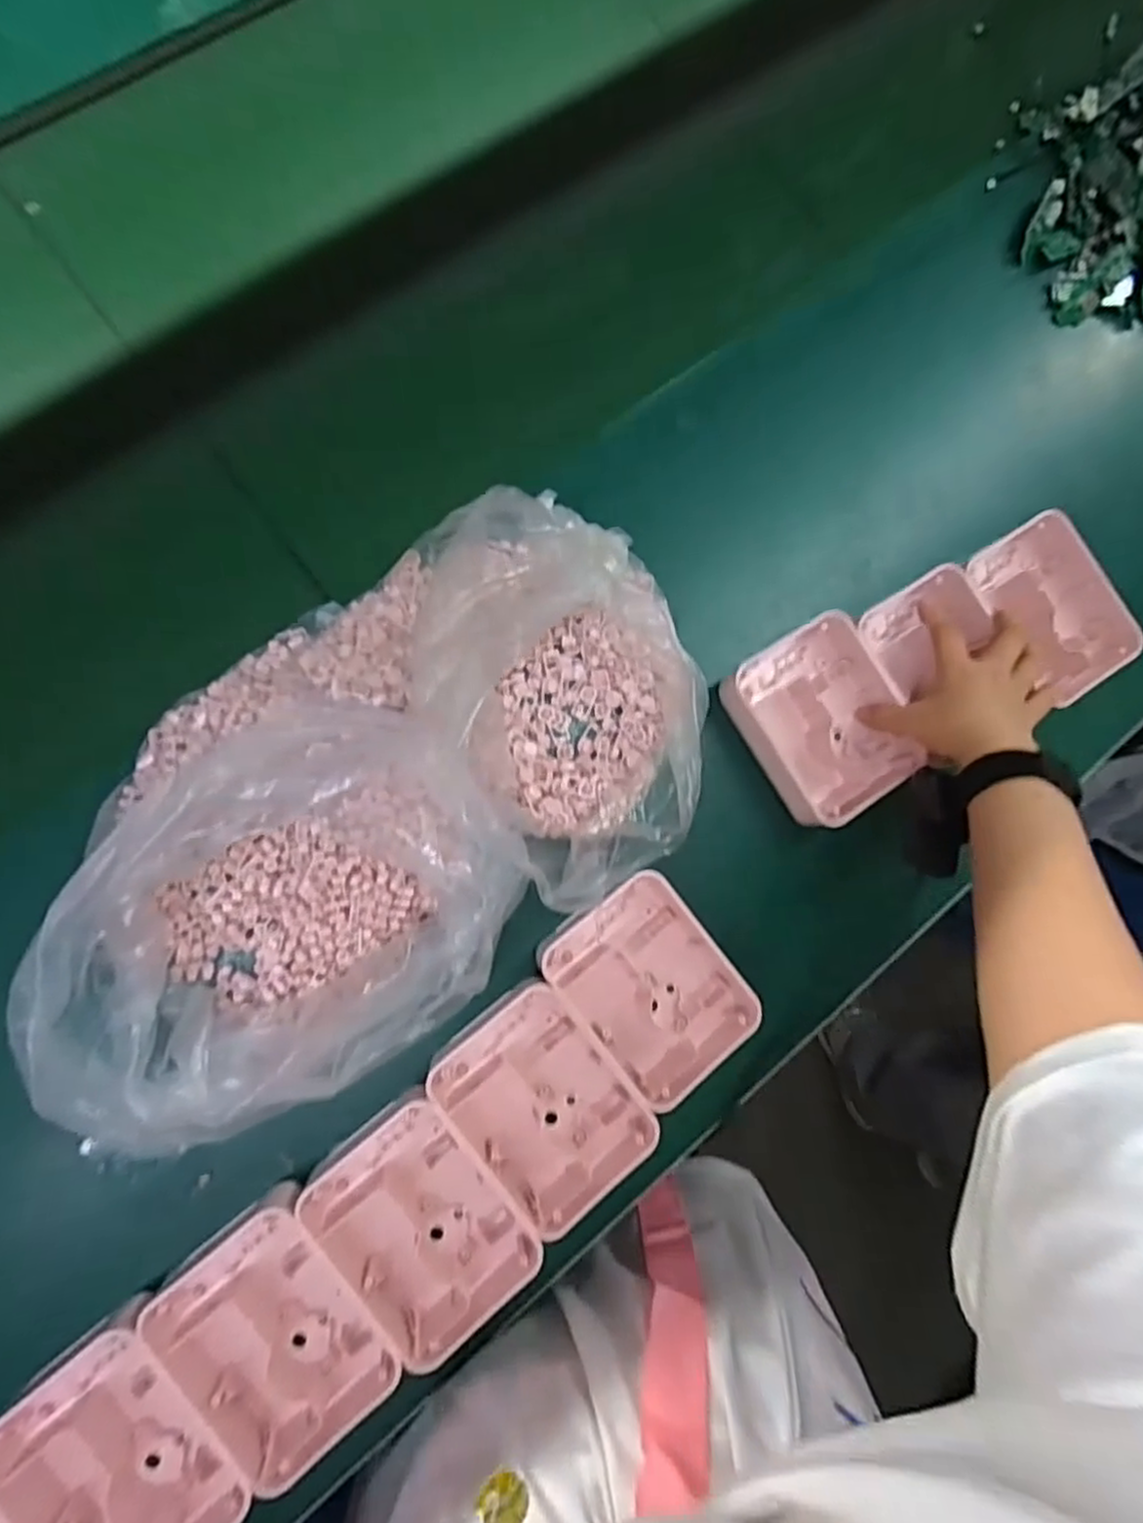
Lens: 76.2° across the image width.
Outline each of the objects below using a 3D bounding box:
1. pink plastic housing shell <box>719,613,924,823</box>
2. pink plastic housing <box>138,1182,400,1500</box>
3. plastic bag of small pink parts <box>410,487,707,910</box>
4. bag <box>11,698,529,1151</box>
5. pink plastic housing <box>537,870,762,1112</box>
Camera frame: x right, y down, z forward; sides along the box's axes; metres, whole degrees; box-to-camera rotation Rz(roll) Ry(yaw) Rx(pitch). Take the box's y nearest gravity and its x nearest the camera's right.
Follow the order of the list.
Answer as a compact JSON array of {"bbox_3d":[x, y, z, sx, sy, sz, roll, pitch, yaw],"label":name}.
[{"bbox_3d":[0.182,-0.032,0.522,0.111,0.043,0.125,-32,90,-9],"label":"pink plastic housing shell"},{"bbox_3d":[-0.172,0.336,0.429,0.101,0.035,0.127,-36,89,-11],"label":"pink plastic housing"},{"bbox_3d":[0.000,-0.051,0.474,0.180,0.081,0.244,-29,88,-10],"label":"plastic bag of small pink parts"},{"bbox_3d":[-0.164,0.094,0.416,0.265,0.104,0.203,-39,90,-11],"label":"bag"},{"bbox_3d":[0.053,0.147,0.488,0.101,0.040,0.128,-35,89,-10],"label":"pink plastic housing"}]

